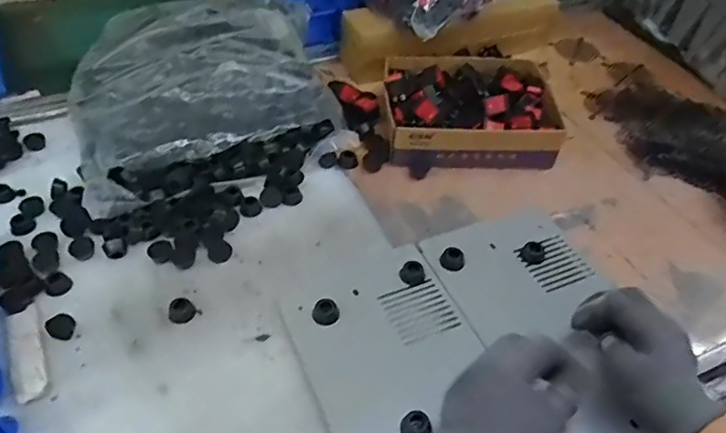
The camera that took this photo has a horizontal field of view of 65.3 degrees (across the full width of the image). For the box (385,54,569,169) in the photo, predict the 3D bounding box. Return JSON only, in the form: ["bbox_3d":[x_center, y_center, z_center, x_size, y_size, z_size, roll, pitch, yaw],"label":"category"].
[{"bbox_3d":[0.132,-0.134,0.722,0.209,0.059,0.169,-1,47,-3],"label":"box"}]

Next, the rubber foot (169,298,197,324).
[{"bbox_3d":[-0.173,0.088,0.538,0.023,0.010,0.024,-23,52,-22],"label":"rubber foot"}]

